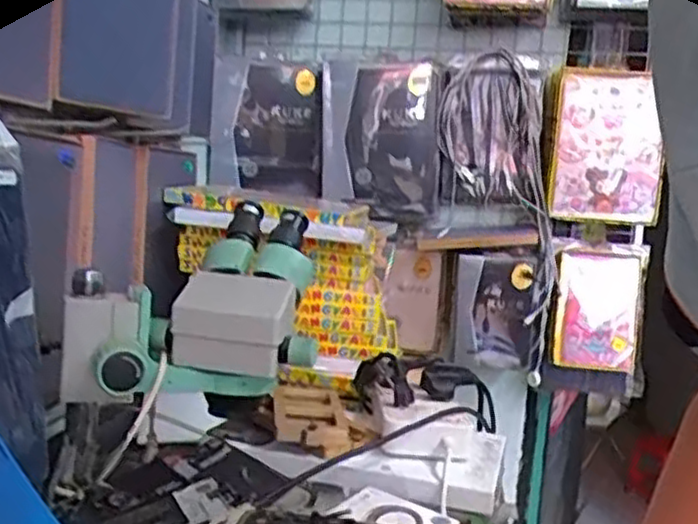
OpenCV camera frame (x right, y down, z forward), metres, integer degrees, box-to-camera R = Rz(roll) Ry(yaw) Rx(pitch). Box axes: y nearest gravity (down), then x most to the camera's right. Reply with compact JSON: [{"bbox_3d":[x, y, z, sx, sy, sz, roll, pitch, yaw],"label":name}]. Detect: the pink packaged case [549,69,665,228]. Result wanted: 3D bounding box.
[{"bbox_3d":[0.466,-0.212,1.353,0.184,0.269,0.054,5,5,7],"label":"pink packaged case"}]

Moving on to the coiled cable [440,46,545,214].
[{"bbox_3d":[0.266,-0.259,1.429,0.186,0.272,0.067,4,4,0],"label":"coiled cable"}]

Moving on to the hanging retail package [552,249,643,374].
[{"bbox_3d":[0.470,0.091,1.408,0.164,0.221,0.019,7,-3,-8],"label":"hanging retail package"}]

